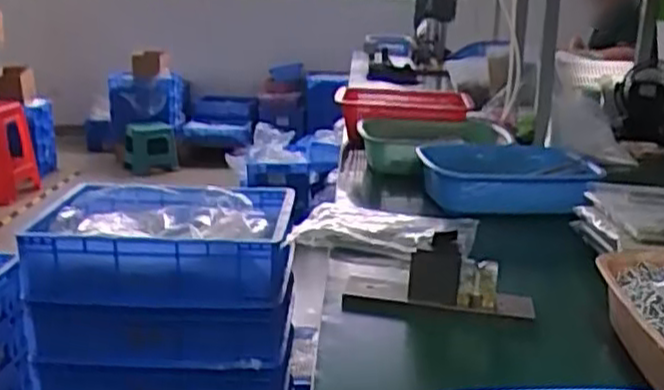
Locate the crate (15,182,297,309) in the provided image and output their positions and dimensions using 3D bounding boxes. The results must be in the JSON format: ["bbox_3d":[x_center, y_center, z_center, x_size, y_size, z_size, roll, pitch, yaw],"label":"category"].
[{"bbox_3d":[-0.284,0.080,1.289,0.420,0.121,0.320,1,16,0],"label":"crate"}]

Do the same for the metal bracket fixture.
[{"bbox_3d":[0.117,0.091,0.830,0.207,0.074,0.065,3,16,8],"label":"metal bracket fixture"}]

